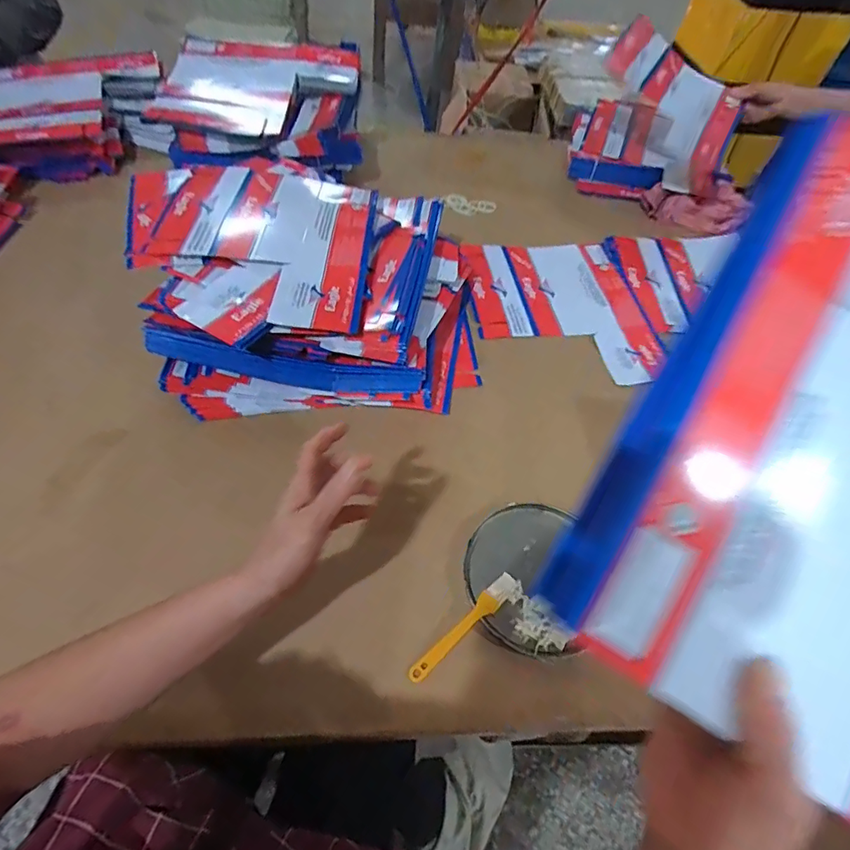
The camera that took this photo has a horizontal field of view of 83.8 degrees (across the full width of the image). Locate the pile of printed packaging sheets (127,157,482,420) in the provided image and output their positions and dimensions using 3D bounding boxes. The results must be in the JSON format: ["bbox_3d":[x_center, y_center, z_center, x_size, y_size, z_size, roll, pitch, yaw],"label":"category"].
[{"bbox_3d":[-0.173,-0.219,0.710,0.498,0.132,0.419,-1,55,-6],"label":"pile of printed packaging sheets"}]

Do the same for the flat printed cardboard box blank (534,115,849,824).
[{"bbox_3d":[0.264,0.030,0.238,0.294,0.028,0.327,31,81,10],"label":"flat printed cardboard box blank"}]

